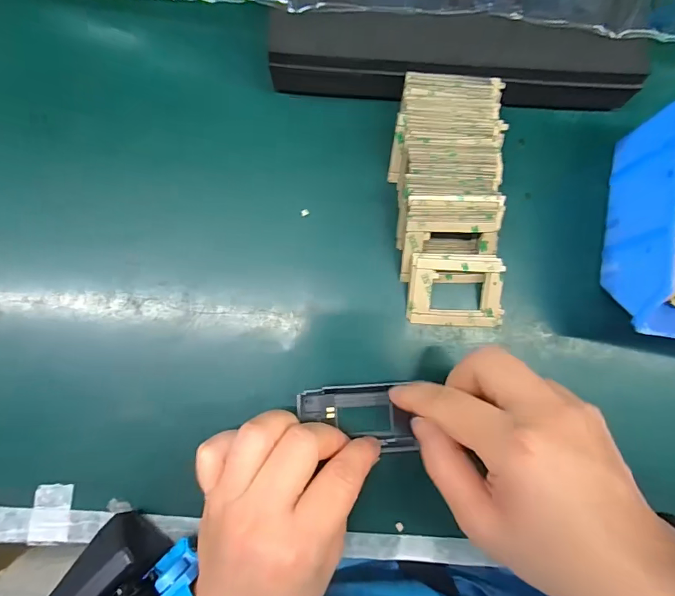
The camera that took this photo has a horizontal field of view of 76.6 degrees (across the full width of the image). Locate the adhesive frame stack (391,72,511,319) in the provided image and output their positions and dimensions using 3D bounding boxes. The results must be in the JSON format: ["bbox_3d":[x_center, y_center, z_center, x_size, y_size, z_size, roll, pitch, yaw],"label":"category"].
[{"bbox_3d":[0.065,-0.055,0.248,0.062,0.027,0.142,-3,95,-3],"label":"adhesive frame stack"}]

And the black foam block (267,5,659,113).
[{"bbox_3d":[0.068,-0.140,0.252,0.211,0.031,0.041,1,82,-2],"label":"black foam block"}]

